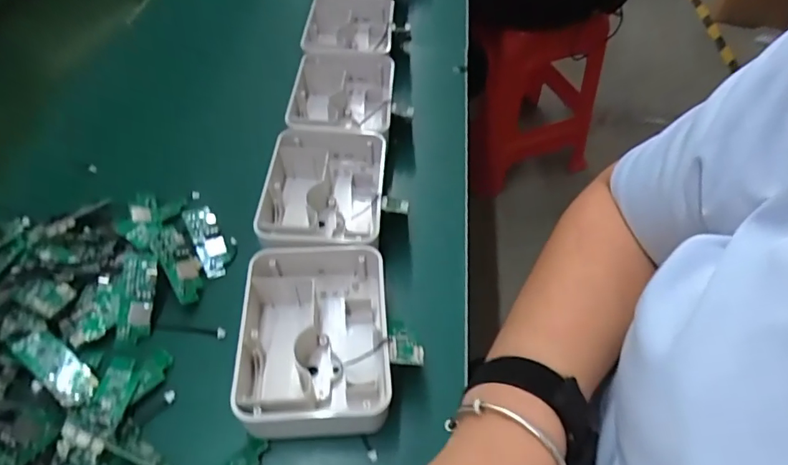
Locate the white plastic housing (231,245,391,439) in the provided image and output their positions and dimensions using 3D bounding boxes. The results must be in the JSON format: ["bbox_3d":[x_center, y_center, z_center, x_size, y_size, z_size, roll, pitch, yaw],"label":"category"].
[{"bbox_3d":[-0.055,0.078,0.356,0.101,0.051,0.133,-3,52,-2],"label":"white plastic housing"}]

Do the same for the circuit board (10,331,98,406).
[{"bbox_3d":[-0.229,0.091,0.339,0.062,0.006,0.023,38,60,7],"label":"circuit board"}]

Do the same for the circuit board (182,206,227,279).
[{"bbox_3d":[-0.158,0.006,0.425,0.024,0.014,0.070,-24,56,-18],"label":"circuit board"}]

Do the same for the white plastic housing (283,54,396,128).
[{"bbox_3d":[-0.052,-0.134,0.525,0.098,0.054,0.130,2,52,1],"label":"white plastic housing"}]

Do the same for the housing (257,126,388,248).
[{"bbox_3d":[-0.060,-0.026,0.445,0.103,0.059,0.131,2,52,1],"label":"housing"}]

